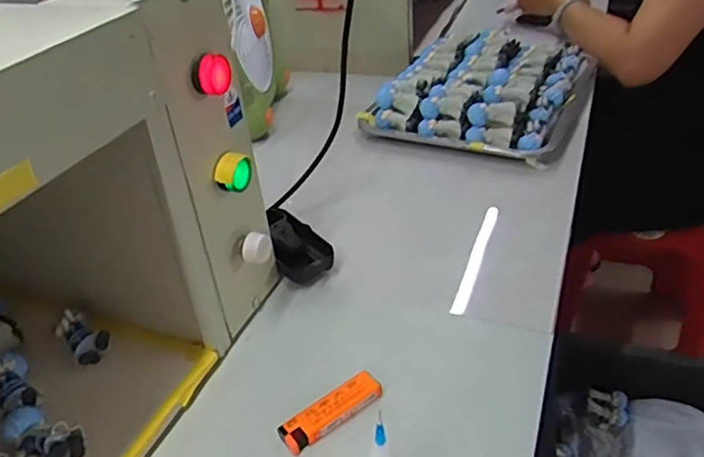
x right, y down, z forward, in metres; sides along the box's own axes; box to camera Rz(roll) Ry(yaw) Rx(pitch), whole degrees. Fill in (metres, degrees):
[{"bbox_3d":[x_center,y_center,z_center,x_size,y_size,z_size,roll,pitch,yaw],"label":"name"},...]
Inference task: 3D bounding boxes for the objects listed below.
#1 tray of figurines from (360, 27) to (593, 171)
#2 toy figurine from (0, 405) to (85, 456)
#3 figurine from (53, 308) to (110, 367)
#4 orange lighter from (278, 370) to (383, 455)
[{"bbox_3d":[0.193,-0.205,0.823,0.249,0.049,0.316,16,41,27],"label":"tray of figurines"},{"bbox_3d":[-0.216,0.147,0.407,0.058,0.024,0.035,11,39,21],"label":"toy figurine"},{"bbox_3d":[-0.220,0.088,0.480,0.043,0.028,0.027,23,44,33],"label":"figurine"},{"bbox_3d":[-0.015,0.134,0.432,0.079,0.016,0.022,-27,41,-27],"label":"orange lighter"}]

